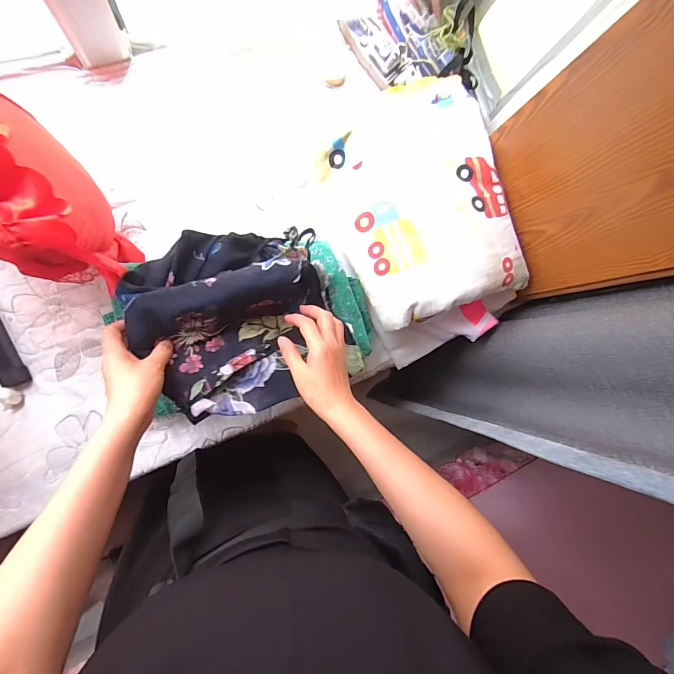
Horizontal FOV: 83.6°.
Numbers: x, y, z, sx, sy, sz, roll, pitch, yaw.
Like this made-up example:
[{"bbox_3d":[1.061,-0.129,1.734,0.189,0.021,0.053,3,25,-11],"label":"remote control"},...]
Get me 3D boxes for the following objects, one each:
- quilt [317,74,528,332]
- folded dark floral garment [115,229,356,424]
[{"bbox_3d":[0.140,-0.227,0.606,0.293,0.072,0.376,-18,90,-10],"label":"quilt"},{"bbox_3d":[-0.121,-0.028,0.490,0.243,0.103,0.229,0,87,-9],"label":"folded dark floral garment"}]

